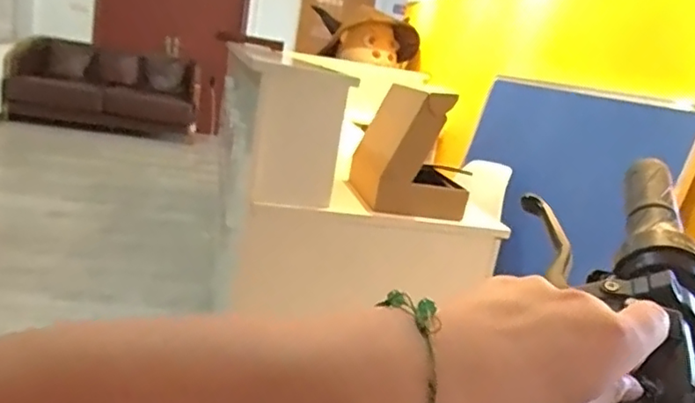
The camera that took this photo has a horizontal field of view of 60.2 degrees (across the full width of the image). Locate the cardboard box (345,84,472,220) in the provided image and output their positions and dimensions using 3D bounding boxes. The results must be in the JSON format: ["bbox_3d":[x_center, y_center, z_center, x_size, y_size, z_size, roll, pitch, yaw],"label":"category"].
[{"bbox_3d":[0.180,-0.153,1.719,0.257,0.325,0.336,5,15,-16],"label":"cardboard box"}]

